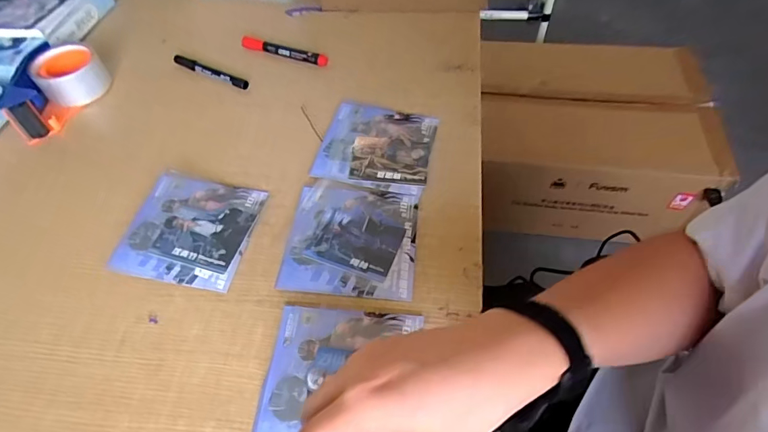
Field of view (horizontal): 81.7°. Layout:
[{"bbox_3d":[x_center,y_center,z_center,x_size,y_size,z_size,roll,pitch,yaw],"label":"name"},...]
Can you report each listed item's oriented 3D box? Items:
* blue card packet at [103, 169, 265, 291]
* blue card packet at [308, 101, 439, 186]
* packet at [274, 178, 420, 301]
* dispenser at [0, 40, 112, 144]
[{"bbox_3d":[-0.212,0.012,0.491,0.131,0.011,0.131,9,56,7],"label":"blue card packet"},{"bbox_3d":[-0.008,-0.091,0.553,0.135,0.008,0.128,9,55,7],"label":"blue card packet"},{"bbox_3d":[-0.034,0.020,0.478,0.134,0.009,0.136,4,55,4],"label":"packet"},{"bbox_3d":[-0.446,-0.180,0.612,0.091,0.060,0.145,-11,55,-7],"label":"dispenser"}]

